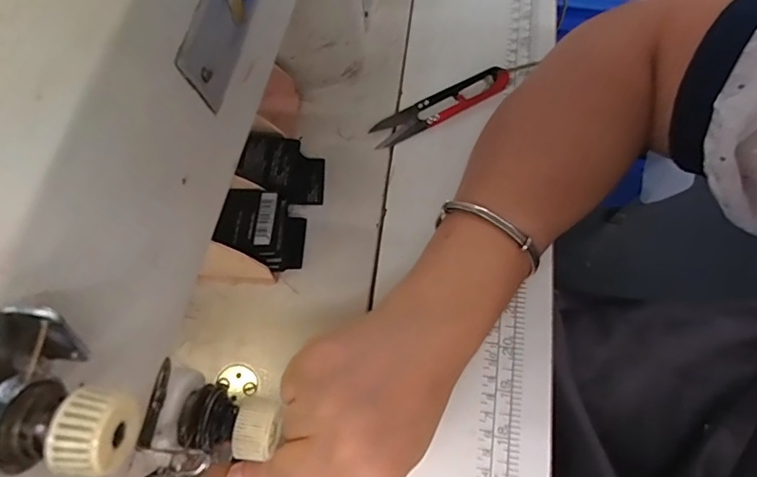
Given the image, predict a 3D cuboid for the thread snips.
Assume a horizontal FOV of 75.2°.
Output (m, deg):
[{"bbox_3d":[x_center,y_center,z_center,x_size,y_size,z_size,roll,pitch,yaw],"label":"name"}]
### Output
[{"bbox_3d":[0.044,-0.096,0.352,0.104,0.011,0.021,-27,71,-8],"label":"thread snips"}]

